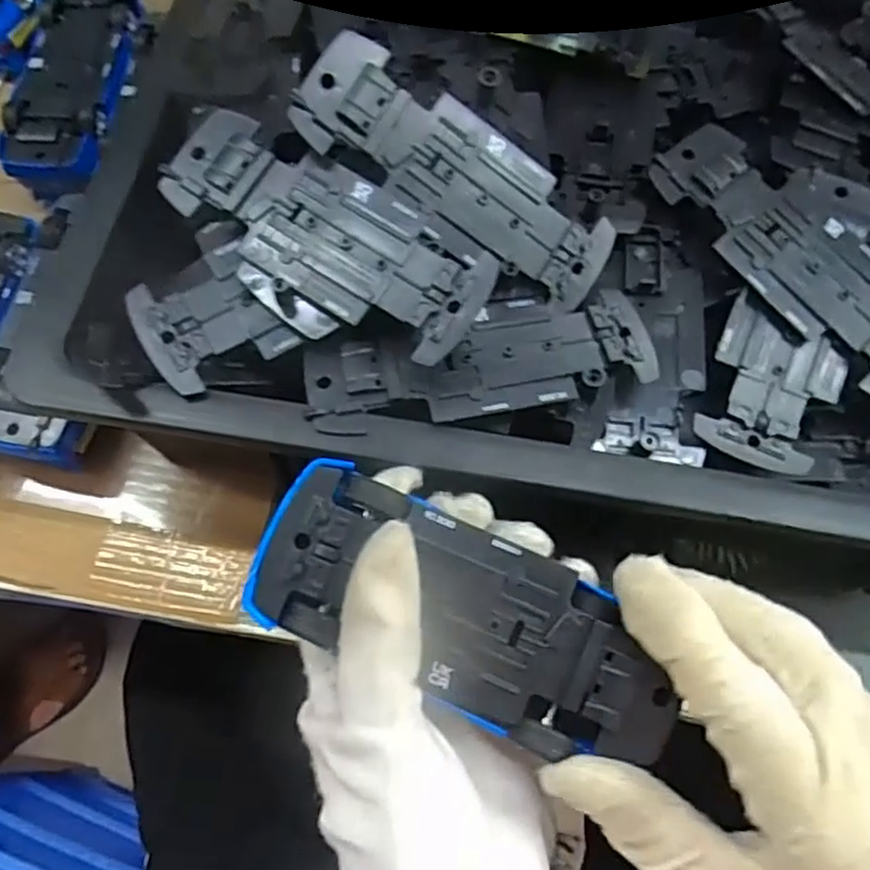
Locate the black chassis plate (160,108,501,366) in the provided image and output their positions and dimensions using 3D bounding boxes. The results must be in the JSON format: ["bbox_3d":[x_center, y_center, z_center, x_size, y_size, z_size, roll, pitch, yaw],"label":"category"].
[{"bbox_3d":[-0.041,-0.074,0.254,0.128,0.005,0.046,33,84,9],"label":"black chassis plate"}]

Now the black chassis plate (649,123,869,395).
[{"bbox_3d":[0.143,-0.073,0.279,0.048,0.017,0.126,-35,71,-17],"label":"black chassis plate"}]

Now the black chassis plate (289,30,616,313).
[{"bbox_3d":[0.009,-0.096,0.262,0.128,0.006,0.045,33,85,-12],"label":"black chassis plate"}]

